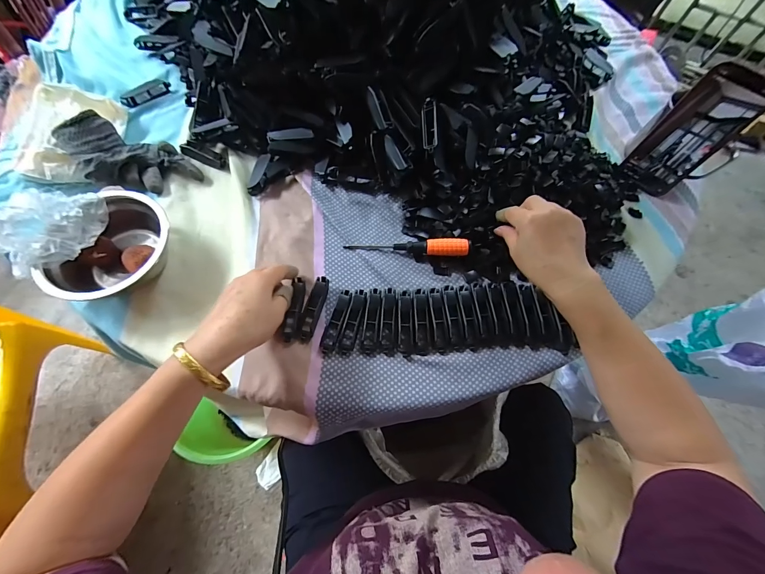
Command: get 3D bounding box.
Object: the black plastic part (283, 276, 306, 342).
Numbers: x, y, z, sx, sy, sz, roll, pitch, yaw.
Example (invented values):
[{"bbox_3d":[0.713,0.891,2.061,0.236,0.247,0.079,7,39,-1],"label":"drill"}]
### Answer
[{"bbox_3d":[-0.102,0.026,0.375,0.016,0.012,0.075,6,69,0],"label":"black plastic part"}]

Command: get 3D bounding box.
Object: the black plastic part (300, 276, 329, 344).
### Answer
[{"bbox_3d":[-0.081,0.024,0.374,0.018,0.012,0.078,14,65,4],"label":"black plastic part"}]

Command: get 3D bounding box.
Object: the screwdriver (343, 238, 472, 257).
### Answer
[{"bbox_3d":[0.032,-0.051,0.405,0.152,0.026,0.018,4,65,-1],"label":"screwdriver"}]

